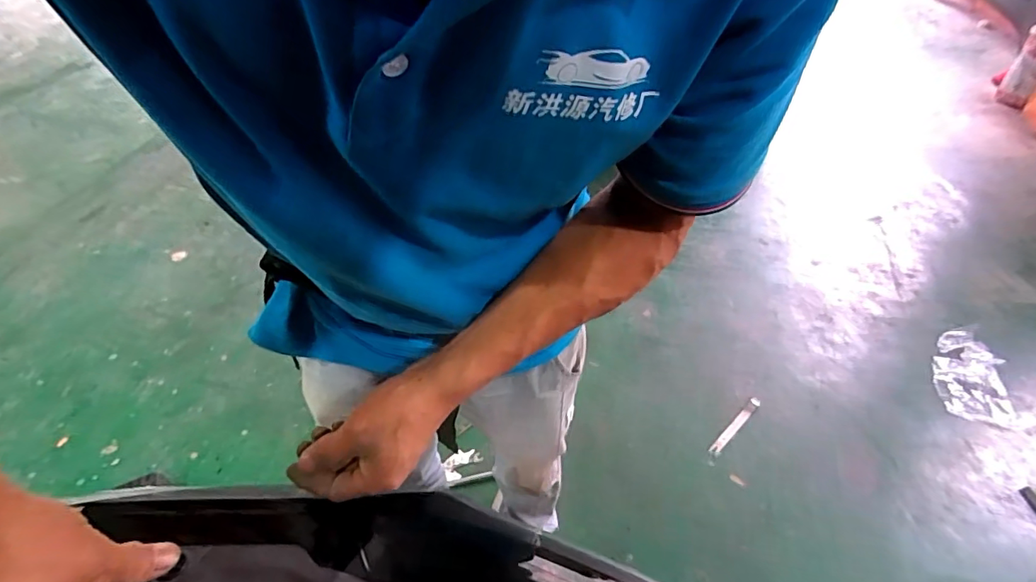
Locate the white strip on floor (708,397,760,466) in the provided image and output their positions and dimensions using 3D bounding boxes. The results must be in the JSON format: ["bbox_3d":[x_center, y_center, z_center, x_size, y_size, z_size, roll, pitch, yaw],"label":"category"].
[{"bbox_3d":[0.579,0.369,1.338,0.244,0.022,0.032,-35,52,-30],"label":"white strip on floor"}]

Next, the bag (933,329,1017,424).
[{"bbox_3d":[1.267,0.223,1.404,0.143,0.085,0.316,11,45,14],"label":"bag"}]

